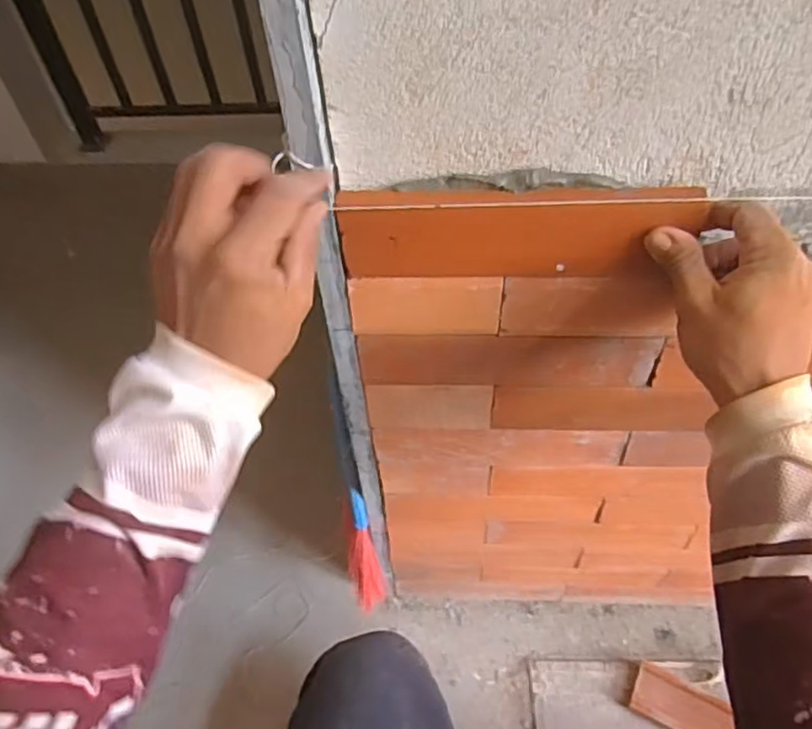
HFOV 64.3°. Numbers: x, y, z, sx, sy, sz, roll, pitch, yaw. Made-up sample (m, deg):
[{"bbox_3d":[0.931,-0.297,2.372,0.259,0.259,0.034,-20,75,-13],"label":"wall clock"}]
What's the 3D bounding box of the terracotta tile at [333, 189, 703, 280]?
[{"bbox_3d":[0.072,-0.085,0.424,0.226,0.062,0.020,-1,51,2],"label":"terracotta tile"}]

